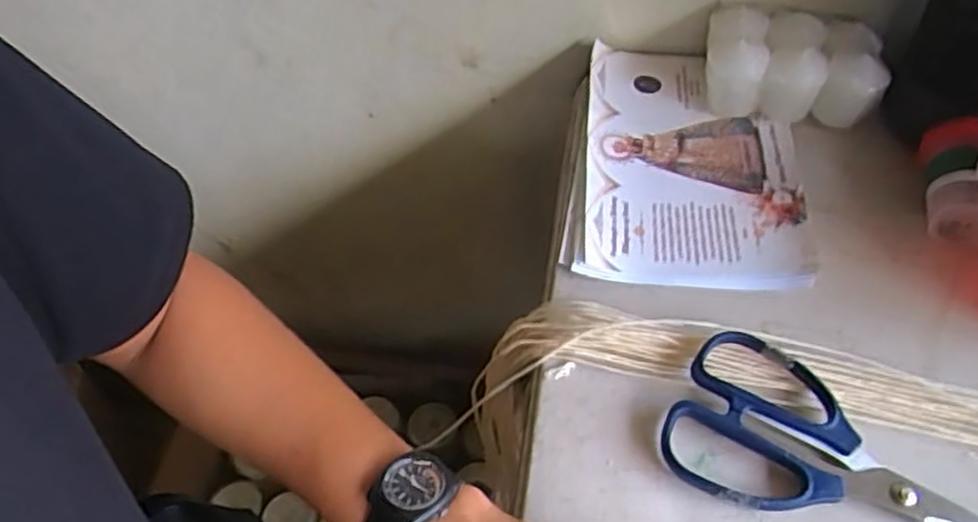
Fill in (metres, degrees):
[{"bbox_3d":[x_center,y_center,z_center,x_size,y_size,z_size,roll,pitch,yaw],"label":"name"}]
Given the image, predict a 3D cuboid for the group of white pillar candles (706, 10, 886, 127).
[{"bbox_3d":[0.210,-0.137,0.515,0.115,0.044,0.073,5,51,10],"label":"group of white pillar candles"}]

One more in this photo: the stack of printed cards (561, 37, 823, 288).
[{"bbox_3d":[0.132,-0.075,0.494,0.146,0.012,0.223,5,51,8],"label":"stack of printed cards"}]

